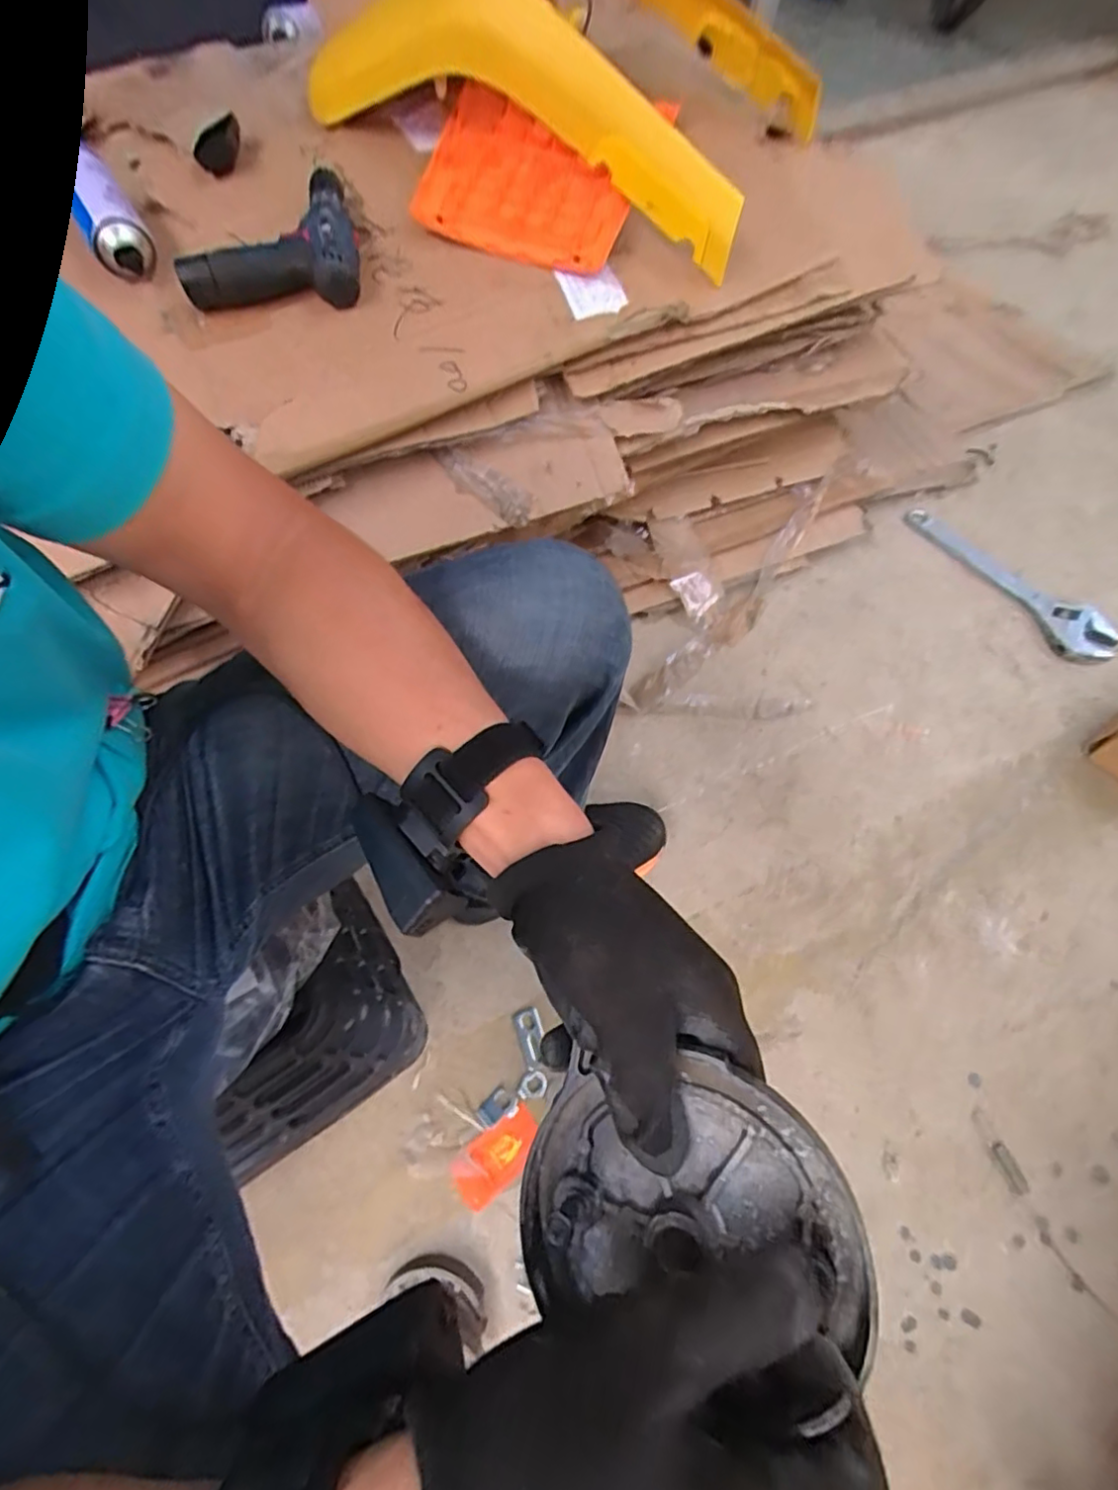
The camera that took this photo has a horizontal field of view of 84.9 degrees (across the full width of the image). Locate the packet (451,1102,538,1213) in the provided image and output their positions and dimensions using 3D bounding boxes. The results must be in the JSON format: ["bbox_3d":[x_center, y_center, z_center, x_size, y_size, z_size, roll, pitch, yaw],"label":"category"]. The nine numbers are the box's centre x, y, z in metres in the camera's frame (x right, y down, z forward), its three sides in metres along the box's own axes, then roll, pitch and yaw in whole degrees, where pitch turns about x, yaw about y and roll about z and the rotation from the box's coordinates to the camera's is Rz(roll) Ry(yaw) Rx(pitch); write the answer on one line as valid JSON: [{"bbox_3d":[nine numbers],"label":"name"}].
[{"bbox_3d":[-0.061,0.417,0.618,0.094,0.010,0.052,-34,66,-15],"label":"packet"}]

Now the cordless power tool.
[{"bbox_3d":[-0.333,-0.582,0.713,0.193,0.058,0.162,-7,61,-1],"label":"cordless power tool"}]

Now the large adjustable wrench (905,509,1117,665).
[{"bbox_3d":[0.679,-0.257,0.926,0.076,0.021,0.352,-27,64,-12],"label":"large adjustable wrench"}]

